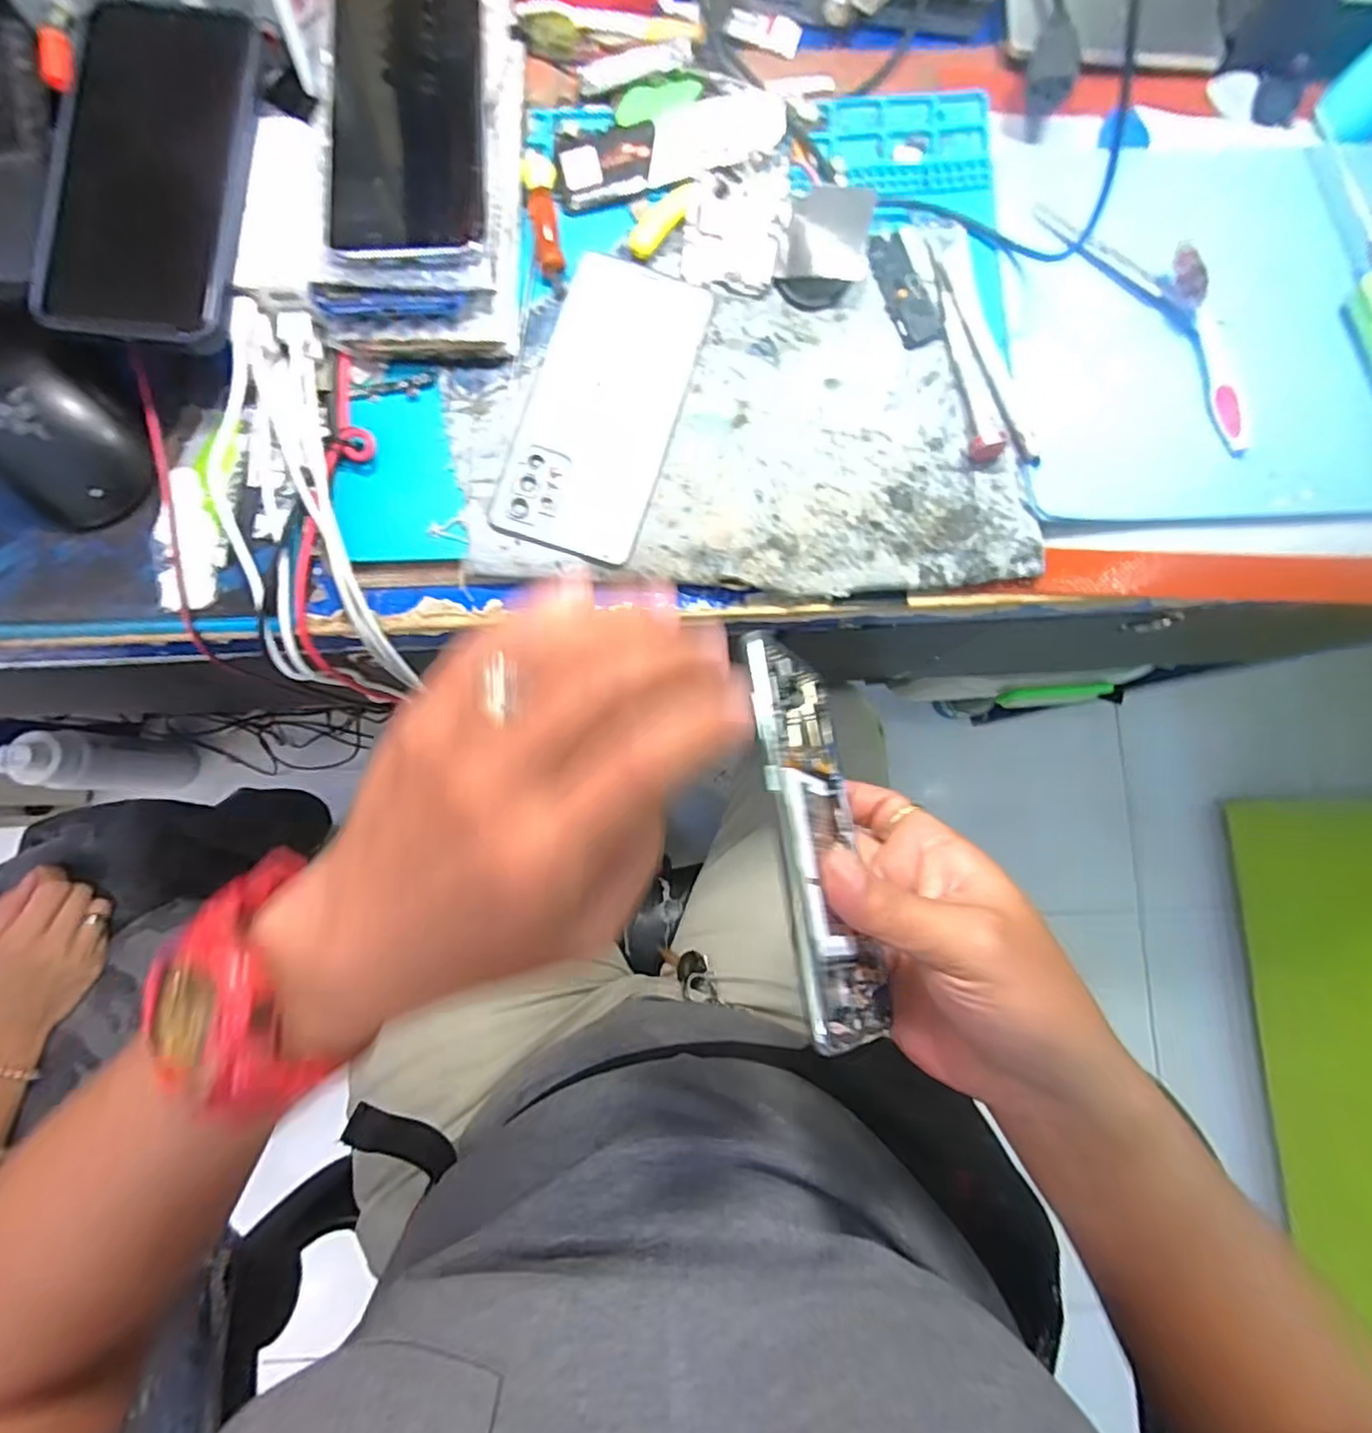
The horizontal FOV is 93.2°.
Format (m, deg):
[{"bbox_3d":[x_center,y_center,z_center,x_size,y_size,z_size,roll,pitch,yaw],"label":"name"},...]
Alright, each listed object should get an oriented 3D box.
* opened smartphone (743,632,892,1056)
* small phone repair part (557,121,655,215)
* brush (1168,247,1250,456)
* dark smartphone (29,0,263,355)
[{"bbox_3d":[0.054,0.045,0.264,0.008,0.072,0.155,-20,64,29],"label":"opened smartphone"},{"bbox_3d":[-0.041,-0.292,0.343,0.053,0.007,0.042,-13,84,-4],"label":"small phone repair part"},{"bbox_3d":[0.267,-0.185,0.326,0.014,0.012,0.105,-19,84,-4],"label":"brush"},{"bbox_3d":[-0.244,-0.246,0.291,0.083,0.014,0.153,4,88,0],"label":"dark smartphone"}]

